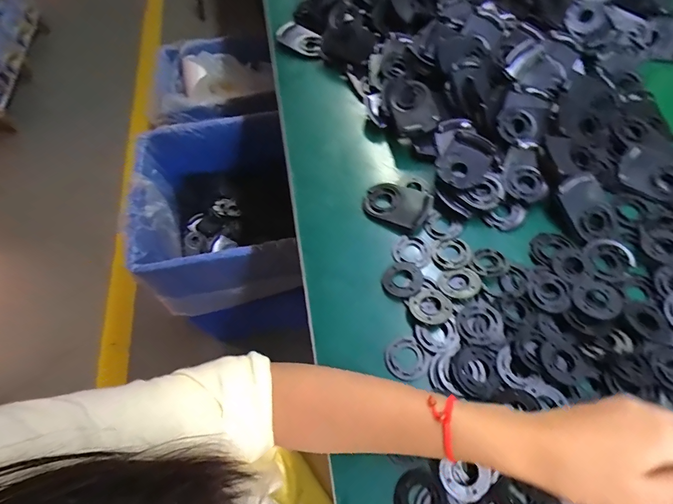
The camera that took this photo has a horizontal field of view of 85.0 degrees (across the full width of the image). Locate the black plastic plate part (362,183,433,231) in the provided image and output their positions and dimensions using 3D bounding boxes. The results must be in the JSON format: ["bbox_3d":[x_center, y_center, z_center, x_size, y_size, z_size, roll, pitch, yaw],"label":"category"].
[{"bbox_3d":[0.077,-0.061,0.461,0.080,0.018,0.051,23,65,14],"label":"black plastic plate part"}]

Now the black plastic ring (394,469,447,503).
[{"bbox_3d":[0.073,0.216,0.319,0.041,0.013,0.043,-1,62,2],"label":"black plastic ring"}]

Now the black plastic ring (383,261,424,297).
[{"bbox_3d":[0.078,0.031,0.417,0.041,0.009,0.045,-1,62,2],"label":"black plastic ring"}]

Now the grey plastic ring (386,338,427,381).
[{"bbox_3d":[0.072,0.111,0.380,0.040,0.006,0.041,-1,62,2],"label":"grey plastic ring"}]

